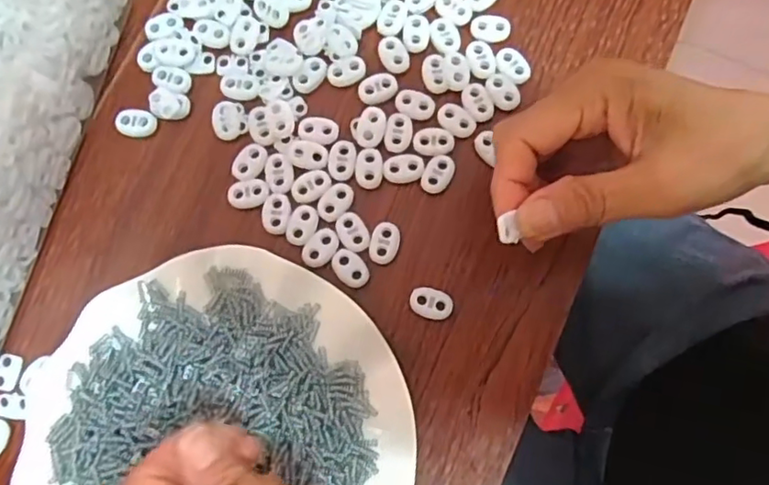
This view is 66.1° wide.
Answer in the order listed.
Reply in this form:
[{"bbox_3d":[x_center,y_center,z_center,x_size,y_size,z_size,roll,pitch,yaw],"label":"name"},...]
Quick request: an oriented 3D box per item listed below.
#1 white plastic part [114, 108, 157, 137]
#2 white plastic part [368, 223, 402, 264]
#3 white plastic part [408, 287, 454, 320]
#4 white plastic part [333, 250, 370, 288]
[{"bbox_3d":[-0.142,-0.068,0.335,0.024,0.004,0.015,9,80,1],"label":"white plastic part"},{"bbox_3d":[0.000,0.000,0.320,0.016,0.004,0.023,13,80,2],"label":"white plastic part"},{"bbox_3d":[0.025,0.032,0.314,0.023,0.004,0.015,13,80,2],"label":"white plastic part"},{"bbox_3d":[-0.018,0.014,0.316,0.022,0.004,0.015,44,82,7],"label":"white plastic part"}]

